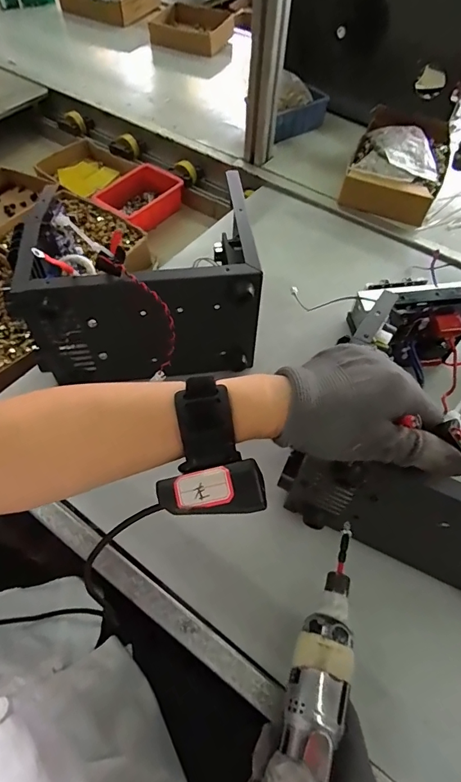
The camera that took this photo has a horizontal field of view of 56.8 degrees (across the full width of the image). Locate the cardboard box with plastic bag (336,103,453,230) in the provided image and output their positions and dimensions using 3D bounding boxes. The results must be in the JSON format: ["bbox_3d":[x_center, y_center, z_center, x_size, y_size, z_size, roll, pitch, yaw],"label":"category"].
[{"bbox_3d":[0.278,-0.375,0.712,0.150,0.077,0.208,21,60,8],"label":"cardboard box with plastic bag"}]

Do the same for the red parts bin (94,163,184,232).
[{"bbox_3d":[-0.166,-0.345,0.773,0.104,0.051,0.146,39,64,21],"label":"red parts bin"}]

